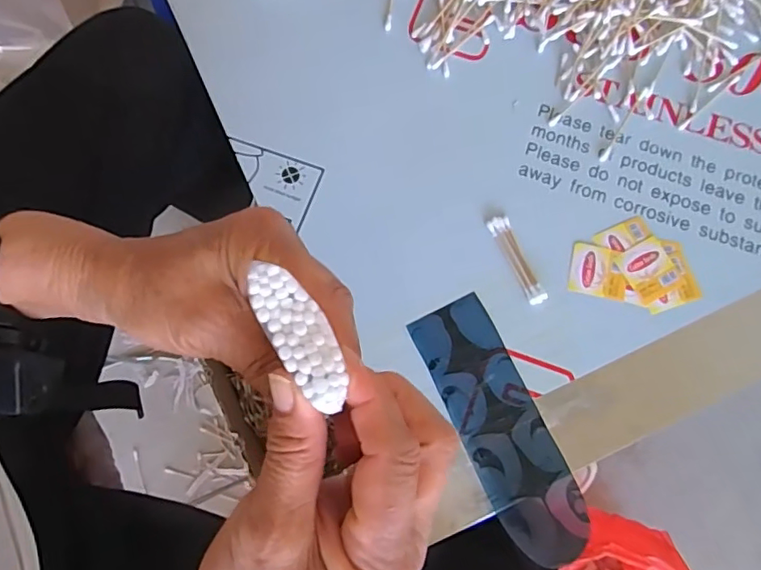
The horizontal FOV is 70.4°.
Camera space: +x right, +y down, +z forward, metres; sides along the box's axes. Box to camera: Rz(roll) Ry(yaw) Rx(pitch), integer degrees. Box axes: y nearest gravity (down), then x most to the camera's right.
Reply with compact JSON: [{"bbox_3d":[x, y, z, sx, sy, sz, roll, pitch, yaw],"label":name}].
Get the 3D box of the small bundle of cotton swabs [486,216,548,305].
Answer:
[{"bbox_3d":[0.105,-0.019,0.416,0.017,0.007,0.073,-22,79,-4],"label":"small bundle of cotton swabs"}]

